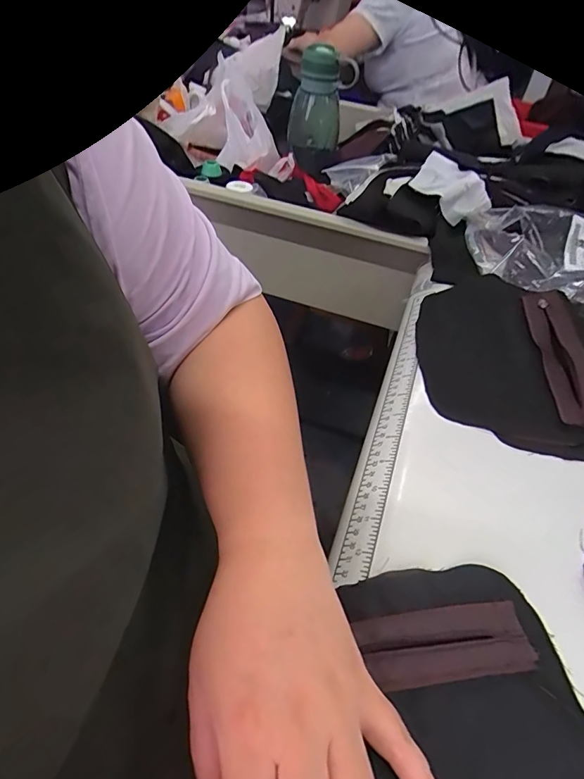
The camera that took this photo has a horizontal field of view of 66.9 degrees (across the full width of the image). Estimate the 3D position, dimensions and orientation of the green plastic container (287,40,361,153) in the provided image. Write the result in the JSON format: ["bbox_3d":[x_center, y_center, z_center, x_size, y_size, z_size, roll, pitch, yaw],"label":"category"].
[{"bbox_3d":[0.049,-0.501,0.757,0.110,0.133,0.094,8,47,1],"label":"green plastic container"}]

